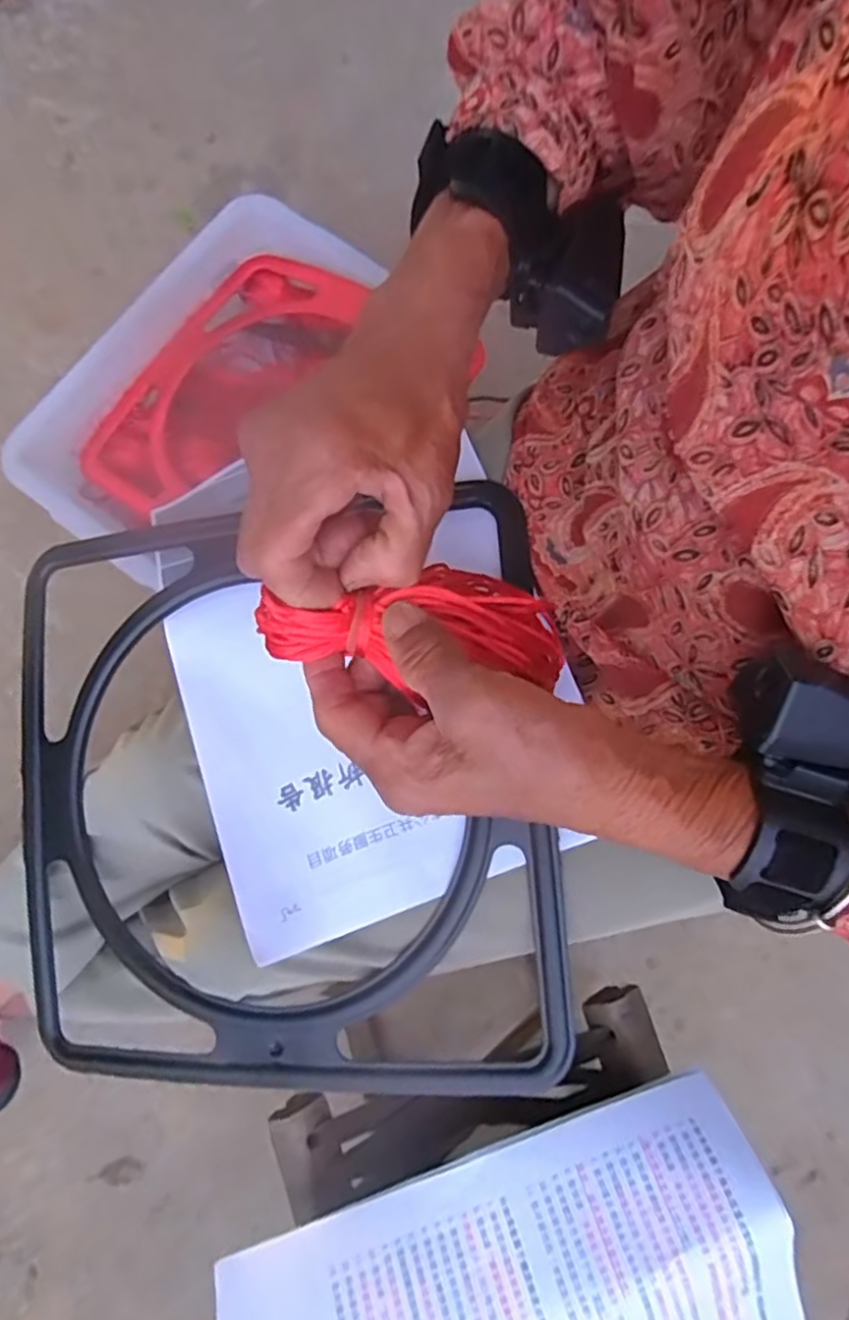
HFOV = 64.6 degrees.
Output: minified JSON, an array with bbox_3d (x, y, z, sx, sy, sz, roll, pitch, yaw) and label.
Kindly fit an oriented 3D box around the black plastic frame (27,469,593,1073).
[{"bbox_3d":[-0.096,0.071,0.392,0.334,0.021,0.324,-5,85,13],"label":"black plastic frame"}]

